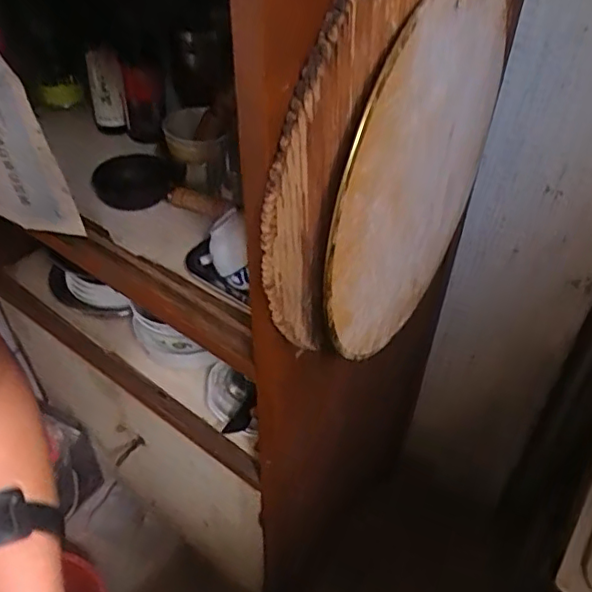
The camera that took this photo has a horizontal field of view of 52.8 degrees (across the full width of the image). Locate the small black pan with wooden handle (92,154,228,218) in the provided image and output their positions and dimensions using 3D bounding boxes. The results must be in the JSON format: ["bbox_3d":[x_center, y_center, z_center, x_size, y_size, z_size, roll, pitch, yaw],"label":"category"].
[{"bbox_3d":[-0.184,-0.159,0.868,0.220,0.042,0.104,16,44,16],"label":"small black pan with wooden handle"}]

